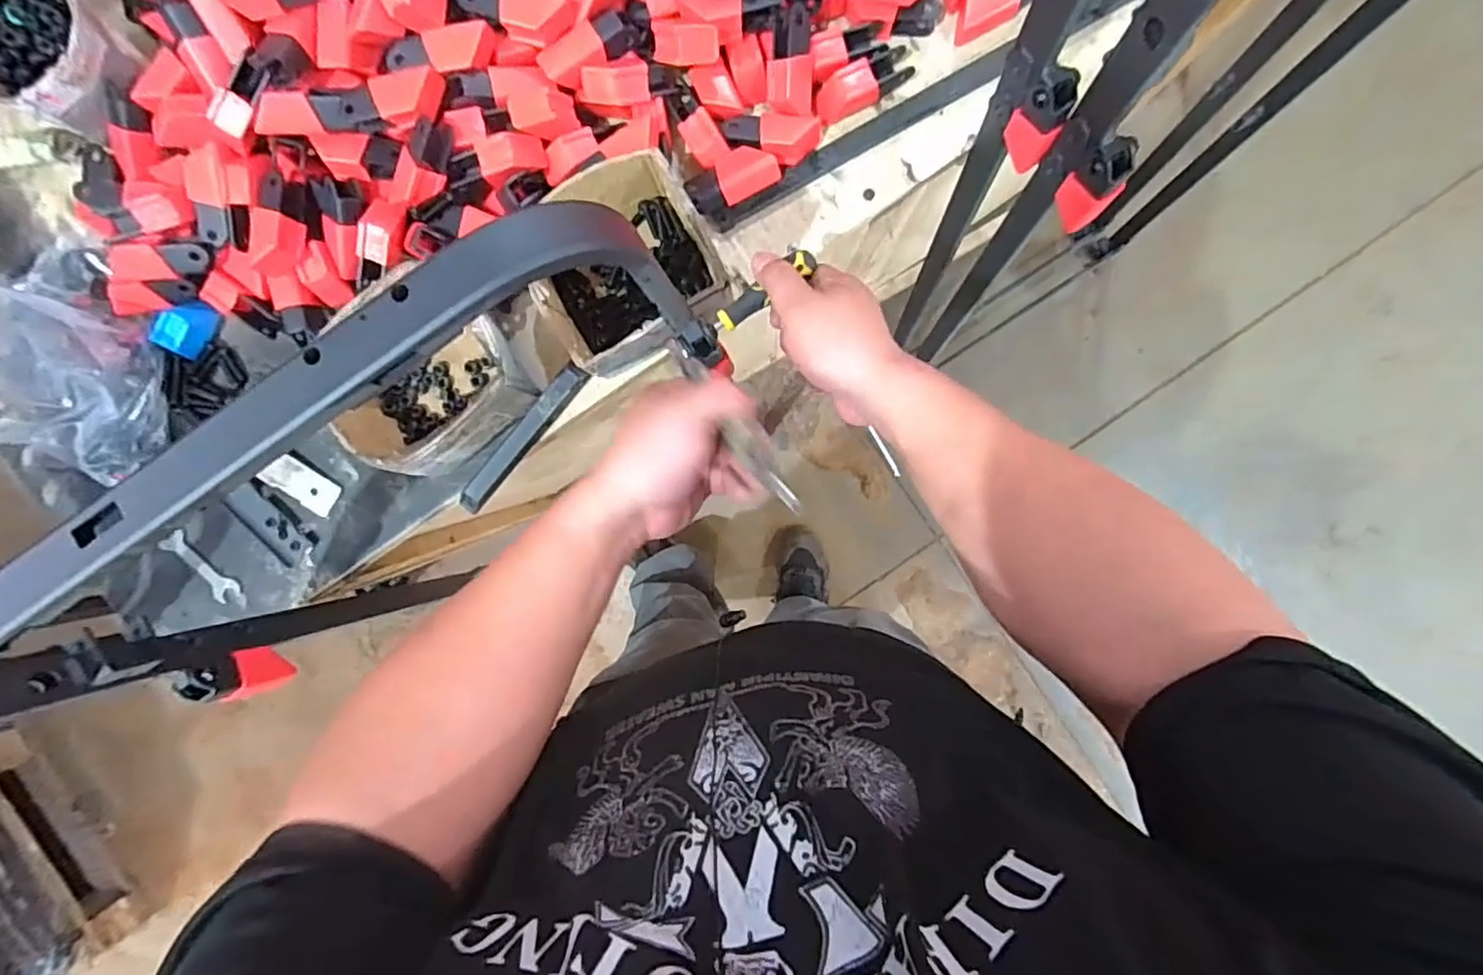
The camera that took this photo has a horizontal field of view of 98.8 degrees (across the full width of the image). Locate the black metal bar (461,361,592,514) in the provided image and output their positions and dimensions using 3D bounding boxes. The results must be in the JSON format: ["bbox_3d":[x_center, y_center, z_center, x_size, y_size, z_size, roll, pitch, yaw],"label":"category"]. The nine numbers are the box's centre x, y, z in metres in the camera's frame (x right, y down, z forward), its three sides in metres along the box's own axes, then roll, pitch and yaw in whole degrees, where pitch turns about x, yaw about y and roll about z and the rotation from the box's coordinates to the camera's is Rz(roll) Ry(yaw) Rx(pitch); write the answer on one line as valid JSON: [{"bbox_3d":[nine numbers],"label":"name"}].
[{"bbox_3d":[-0.206,-0.047,0.602,0.024,0.022,0.172,41,94,-1],"label":"black metal bar"}]

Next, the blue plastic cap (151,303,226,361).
[{"bbox_3d":[-0.520,-0.150,0.594,0.028,0.034,0.052,33,94,-1],"label":"blue plastic cap"}]

